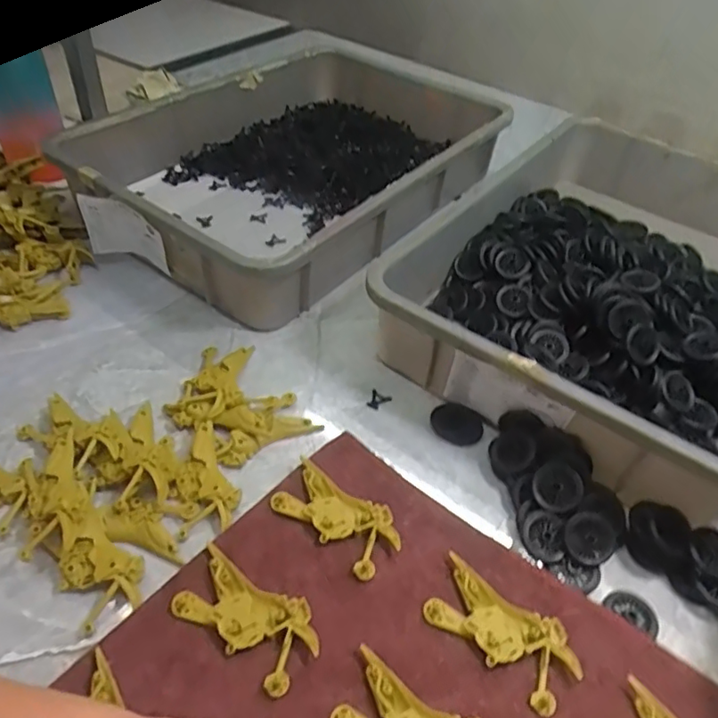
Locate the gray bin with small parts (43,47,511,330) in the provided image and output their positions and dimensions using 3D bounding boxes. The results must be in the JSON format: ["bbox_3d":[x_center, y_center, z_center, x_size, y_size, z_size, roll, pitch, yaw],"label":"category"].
[{"bbox_3d":[-0.079,-0.265,0.770,0.426,0.118,0.514,33,49,26],"label":"gray bin with small parts"}]

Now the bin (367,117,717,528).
[{"bbox_3d":[0.289,-0.089,0.639,0.353,0.116,0.528,28,47,23],"label":"bin"}]

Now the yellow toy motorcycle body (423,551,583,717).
[{"bbox_3d":[0.096,0.184,0.397,0.102,0.013,0.051,33,49,26],"label":"yellow toy motorcycle body"}]

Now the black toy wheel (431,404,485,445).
[{"bbox_3d":[0.089,0.060,0.530,0.047,0.012,0.037,27,46,21],"label":"black toy wheel"}]

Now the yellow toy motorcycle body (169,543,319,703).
[{"bbox_3d":[-0.075,0.172,0.391,0.099,0.010,0.052,28,47,22],"label":"yellow toy motorcycle body"}]

